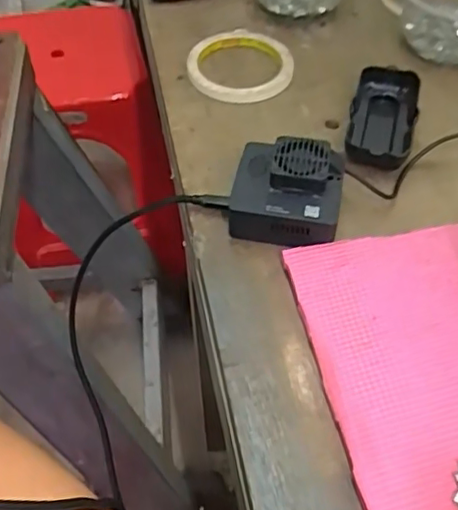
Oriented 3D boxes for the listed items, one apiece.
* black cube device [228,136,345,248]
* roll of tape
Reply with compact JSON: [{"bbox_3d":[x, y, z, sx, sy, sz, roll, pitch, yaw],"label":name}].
[{"bbox_3d":[0.042,-0.046,0.436,0.078,0.044,0.070,9,54,9],"label":"black cube device"},{"bbox_3d":[0.010,-0.180,0.561,0.097,0.017,0.097,-1,53,1],"label":"roll of tape"}]

